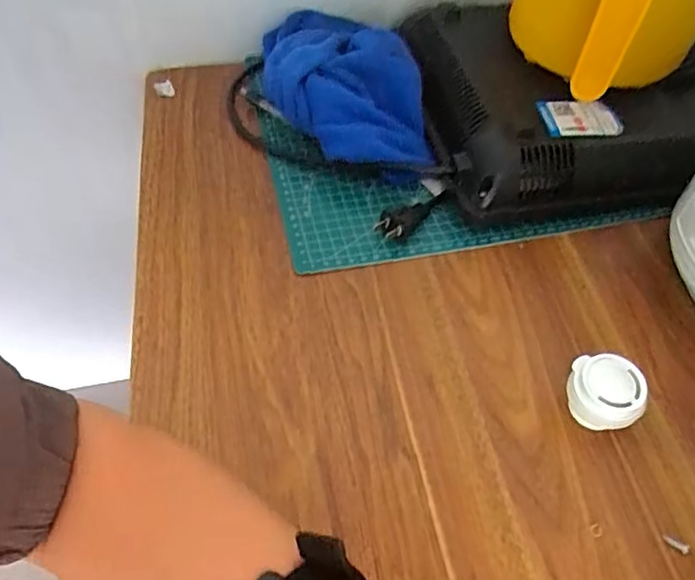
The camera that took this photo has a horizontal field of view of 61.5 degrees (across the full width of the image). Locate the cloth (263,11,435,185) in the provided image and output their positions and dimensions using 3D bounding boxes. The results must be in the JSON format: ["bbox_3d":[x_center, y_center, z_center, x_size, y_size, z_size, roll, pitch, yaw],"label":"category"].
[{"bbox_3d":[0.005,-0.177,0.529,0.117,0.063,0.201,-28,60,-23],"label":"cloth"}]

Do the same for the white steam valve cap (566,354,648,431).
[{"bbox_3d":[0.161,0.068,0.370,0.042,0.041,0.037,16,54,8],"label":"white steam valve cap"}]

